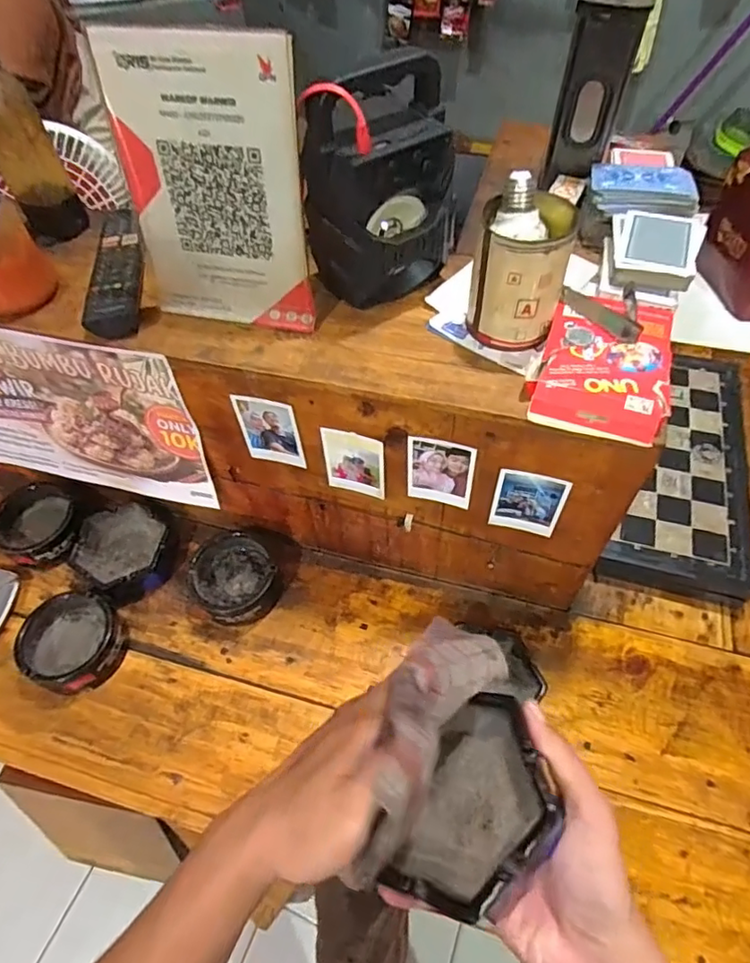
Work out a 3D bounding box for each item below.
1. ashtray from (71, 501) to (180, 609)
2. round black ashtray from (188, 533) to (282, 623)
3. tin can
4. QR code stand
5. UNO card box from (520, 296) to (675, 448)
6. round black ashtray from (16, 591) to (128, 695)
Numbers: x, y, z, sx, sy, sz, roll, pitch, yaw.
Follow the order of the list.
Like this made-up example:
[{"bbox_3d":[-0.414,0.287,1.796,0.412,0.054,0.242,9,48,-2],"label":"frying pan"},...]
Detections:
[{"bbox_3d":[-0.303,0.081,0.702,0.117,0.039,0.125,30,61,22],"label":"ashtray"},{"bbox_3d":[-0.165,0.116,0.670,0.095,0.048,0.098,-1,54,2],"label":"round black ashtray"},{"bbox_3d":[0.115,-0.165,0.454,0.070,0.099,0.064,-1,54,2],"label":"tin can"},{"bbox_3d":[-0.127,-0.222,0.444,0.150,0.197,0.049,10,55,10],"label":"QR code stand"},{"bbox_3d":[0.182,-0.100,0.454,0.099,0.030,0.141,16,56,14],"label":"UNO card box"},{"bbox_3d":[-0.334,0.179,0.631,0.112,0.040,0.102,-1,54,2],"label":"round black ashtray"}]

